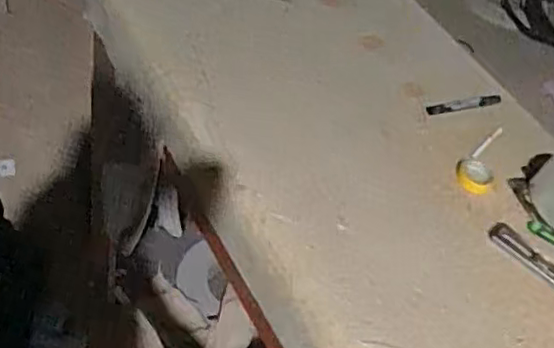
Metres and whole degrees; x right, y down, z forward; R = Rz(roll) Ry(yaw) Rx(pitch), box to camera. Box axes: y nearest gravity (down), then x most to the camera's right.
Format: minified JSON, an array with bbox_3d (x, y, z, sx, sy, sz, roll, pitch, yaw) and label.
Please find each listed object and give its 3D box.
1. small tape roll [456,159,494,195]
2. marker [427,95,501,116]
[{"bbox_3d":[0.263,0.004,0.844,0.050,0.014,0.053,25,53,11],"label":"small tape roll"},{"bbox_3d":[0.277,-0.104,0.939,0.122,0.014,0.020,-11,55,-16],"label":"marker"}]

